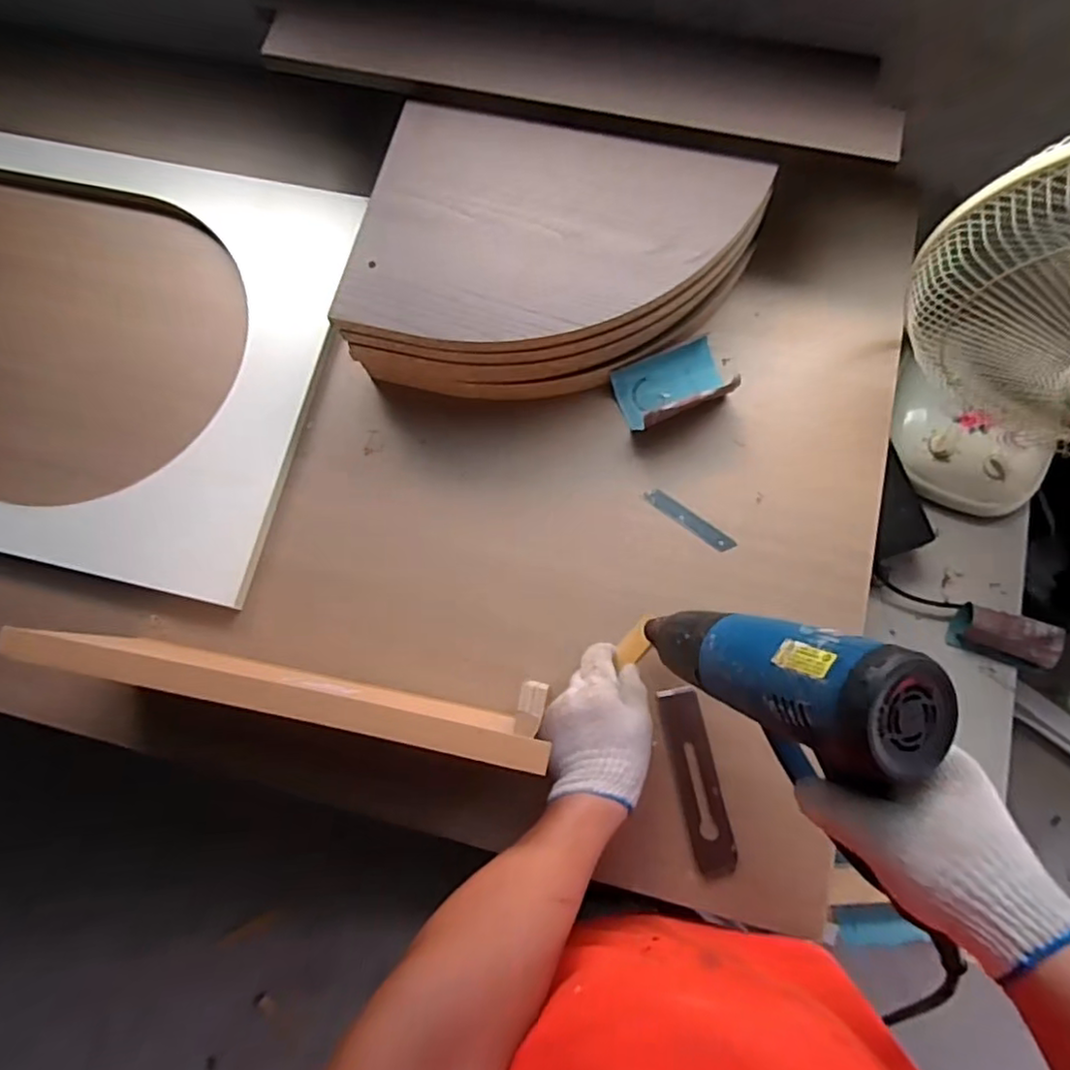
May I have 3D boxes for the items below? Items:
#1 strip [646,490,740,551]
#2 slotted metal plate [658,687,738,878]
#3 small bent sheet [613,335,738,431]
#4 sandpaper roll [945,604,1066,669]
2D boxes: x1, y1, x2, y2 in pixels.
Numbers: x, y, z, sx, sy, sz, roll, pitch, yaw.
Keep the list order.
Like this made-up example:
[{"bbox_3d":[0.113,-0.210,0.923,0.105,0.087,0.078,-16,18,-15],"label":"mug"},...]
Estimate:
[{"bbox_3d":[0.156,-0.015,0.635,0.098,0.004,0.019,37,79,10],"label":"strip"},{"bbox_3d":[0.150,0.223,0.576,0.037,0.005,0.162,-12,78,4],"label":"slotted metal plate"},{"bbox_3d":[0.143,-0.157,0.640,0.114,0.052,0.083,-20,76,-4],"label":"small bent sheet"},{"bbox_3d":[0.575,0.124,0.770,0.115,0.037,0.051,15,76,5],"label":"sandpaper roll"}]

